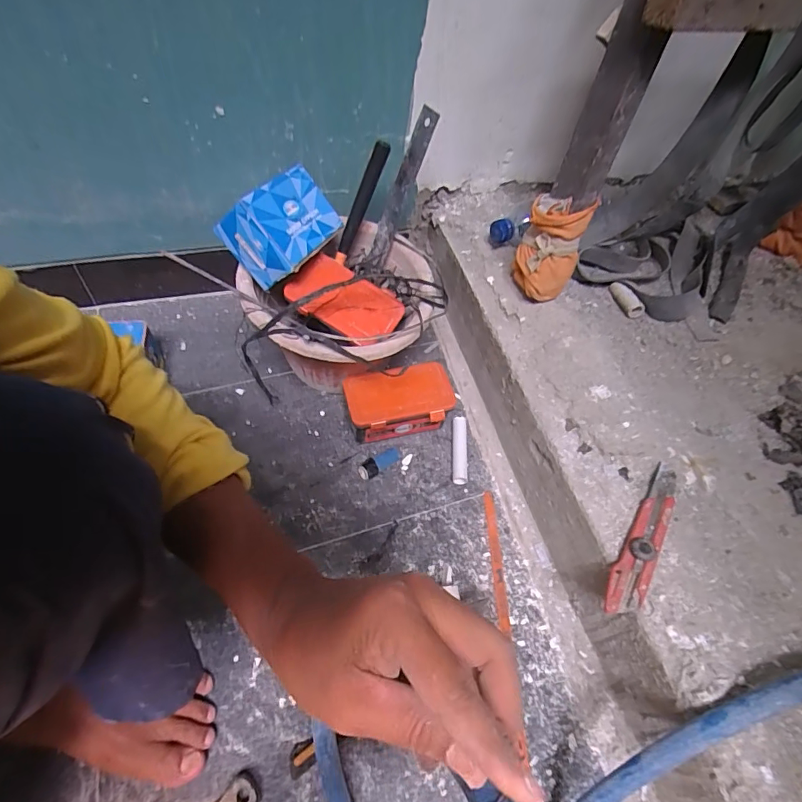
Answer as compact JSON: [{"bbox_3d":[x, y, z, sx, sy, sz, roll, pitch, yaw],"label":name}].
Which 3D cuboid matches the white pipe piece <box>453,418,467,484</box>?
[{"bbox_3d":[0.082,0.067,0.654,0.020,0.015,0.098,5,54,-2],"label":"white pipe piece"}]

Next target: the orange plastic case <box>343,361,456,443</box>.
[{"bbox_3d":[-0.004,0.006,0.653,0.143,0.074,0.079,-9,56,-12],"label":"orange plastic case"}]

